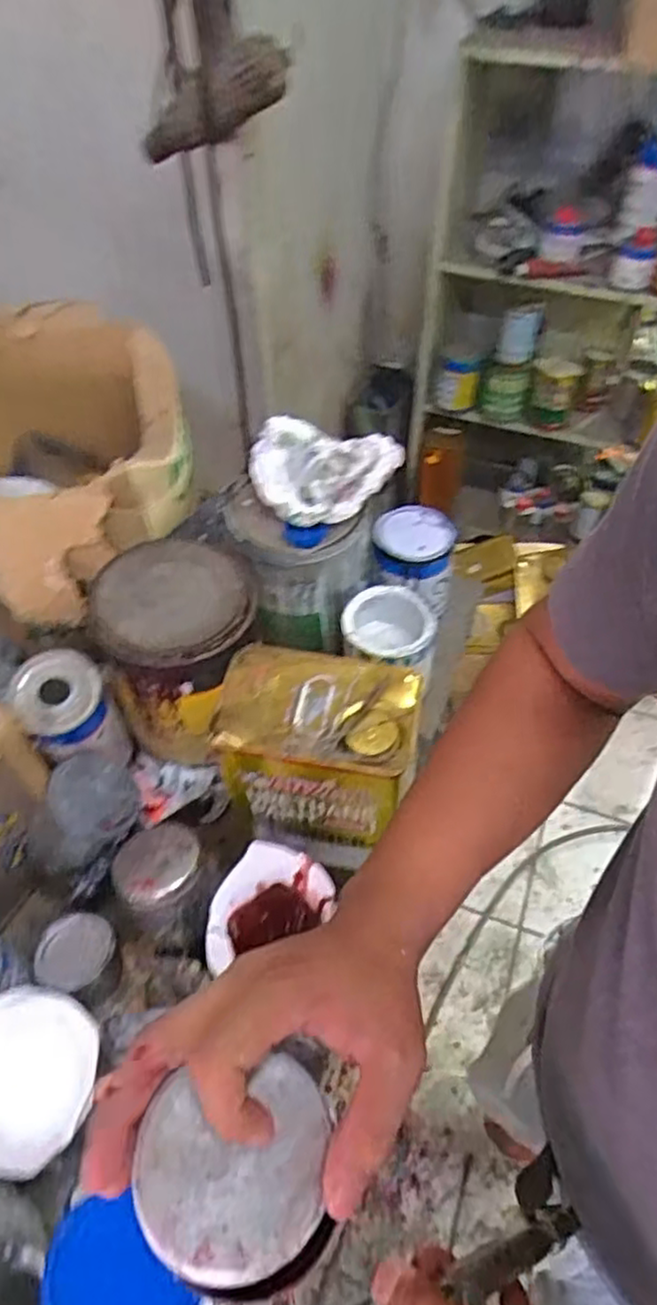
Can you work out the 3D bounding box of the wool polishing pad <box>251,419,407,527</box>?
[{"bbox_3d":[-0.002,-0.213,0.798,0.162,0.048,0.135,-18,53,-13],"label":"wool polishing pad"}]

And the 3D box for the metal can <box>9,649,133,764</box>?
[{"bbox_3d":[-0.253,0.058,0.685,0.082,0.096,0.075,-18,53,-13],"label":"metal can"}]

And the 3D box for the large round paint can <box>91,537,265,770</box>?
[{"bbox_3d":[-0.154,0.000,0.768,0.151,0.189,0.155,-3,51,-1],"label":"large round paint can"}]

